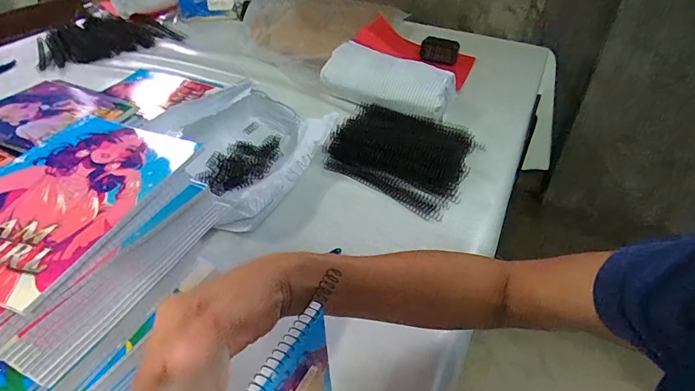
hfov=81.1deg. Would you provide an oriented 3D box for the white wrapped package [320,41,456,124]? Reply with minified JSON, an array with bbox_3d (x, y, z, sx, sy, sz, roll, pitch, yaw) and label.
[{"bbox_3d":[0.079,-0.222,0.787,0.257,0.079,0.100,22,44,24],"label":"white wrapped package"}]

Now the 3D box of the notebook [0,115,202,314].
[{"bbox_3d":[-0.242,-0.005,0.343,0.147,0.006,0.194,15,45,14],"label":"notebook"}]

